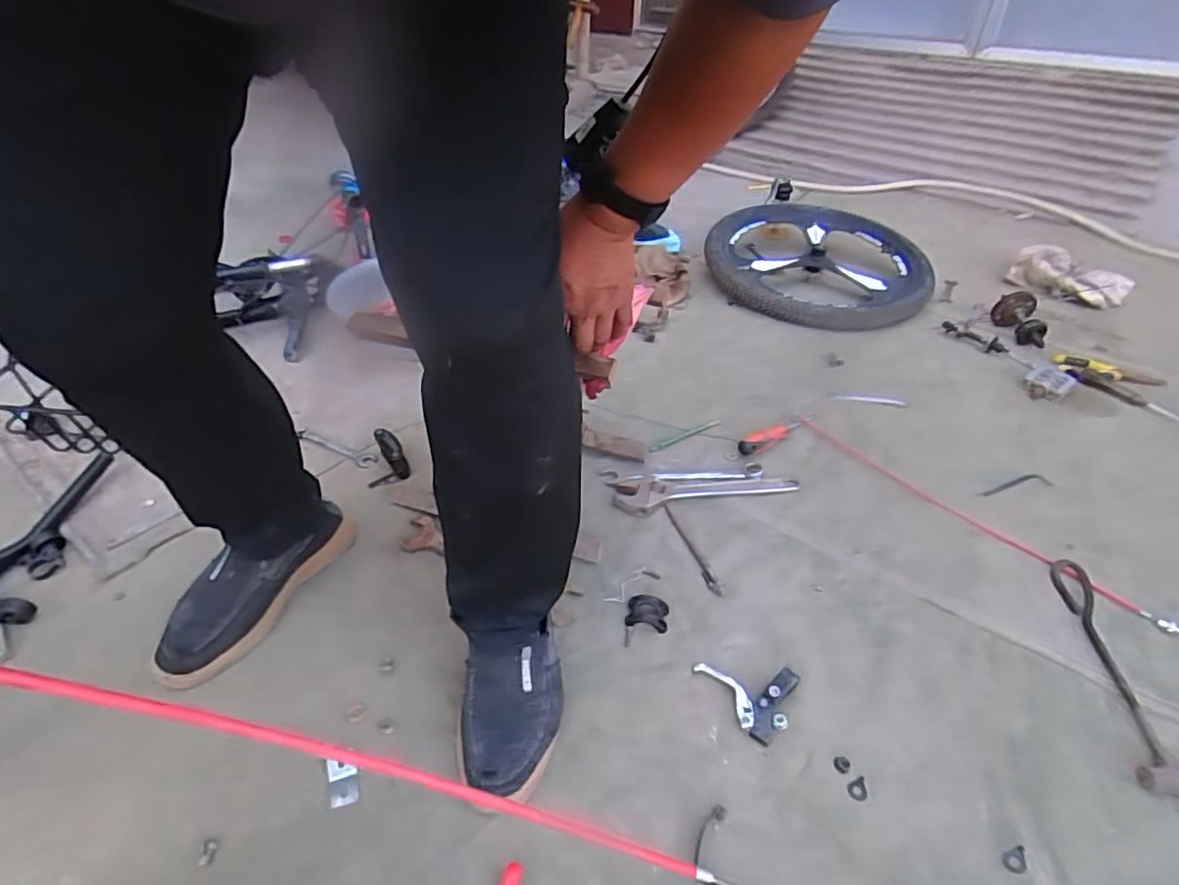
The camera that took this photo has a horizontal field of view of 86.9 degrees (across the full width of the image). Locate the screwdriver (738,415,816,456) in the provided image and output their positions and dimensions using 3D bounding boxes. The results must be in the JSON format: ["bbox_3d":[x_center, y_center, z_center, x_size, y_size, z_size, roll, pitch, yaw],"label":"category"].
[{"bbox_3d":[0.309,-0.016,1.035,0.154,0.029,0.036,-21,43,-27],"label":"screwdriver"}]

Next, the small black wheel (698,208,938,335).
[{"bbox_3d":[0.569,-0.451,1.541,0.501,0.130,0.503,1,38,-1],"label":"small black wheel"}]

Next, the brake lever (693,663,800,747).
[{"bbox_3d":[0.161,0.267,0.666,0.104,0.027,0.076,18,40,19],"label":"brake lever"}]

